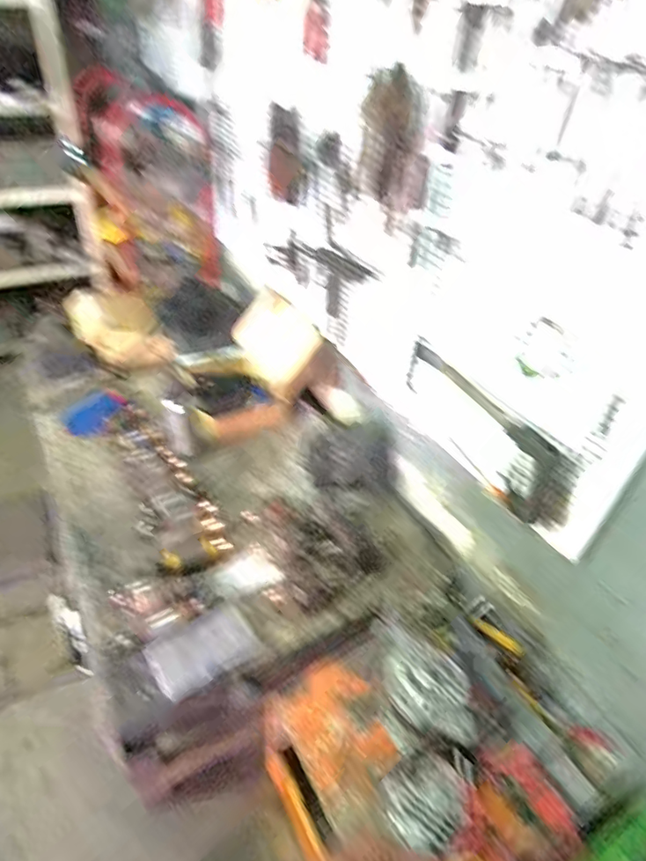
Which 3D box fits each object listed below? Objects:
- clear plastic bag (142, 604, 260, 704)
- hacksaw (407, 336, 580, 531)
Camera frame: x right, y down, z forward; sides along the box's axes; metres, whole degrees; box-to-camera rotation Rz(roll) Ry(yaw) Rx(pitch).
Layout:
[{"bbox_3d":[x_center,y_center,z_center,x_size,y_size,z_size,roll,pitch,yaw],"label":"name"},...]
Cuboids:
[{"bbox_3d":[-0.215,0.395,0.935,0.171,0.042,0.103,-21,47,-27],"label":"clear plastic bag"},{"bbox_3d":[0.270,-0.006,0.911,0.057,0.143,0.396,-15,44,-22],"label":"hacksaw"}]

